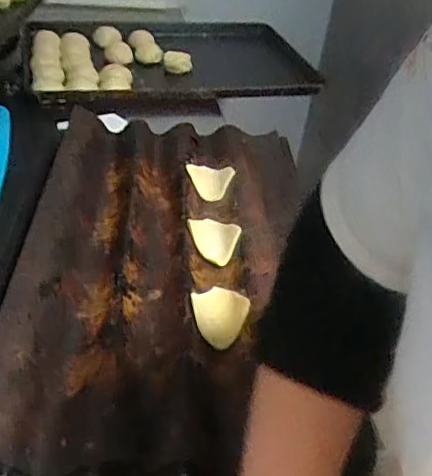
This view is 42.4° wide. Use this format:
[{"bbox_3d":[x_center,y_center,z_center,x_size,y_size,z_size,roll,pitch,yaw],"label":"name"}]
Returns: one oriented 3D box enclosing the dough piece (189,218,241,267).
[{"bbox_3d":[0.002,-0.001,0.699,0.051,0.028,0.071,-14,41,-26],"label":"dough piece"}]

